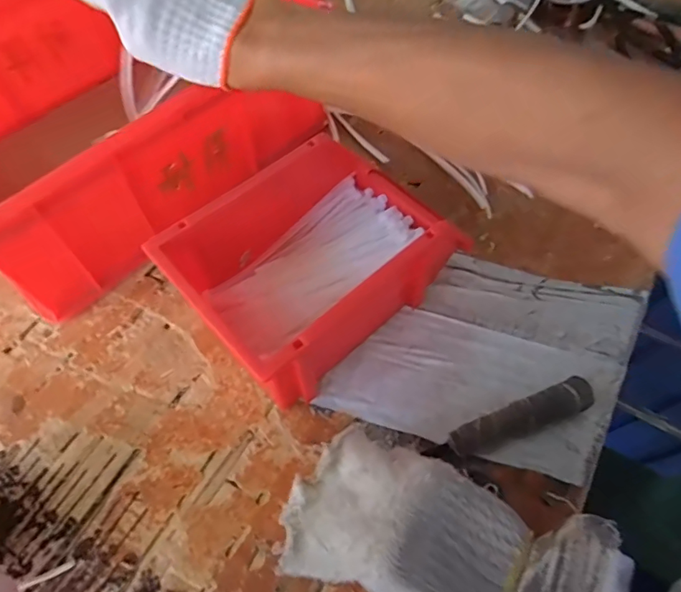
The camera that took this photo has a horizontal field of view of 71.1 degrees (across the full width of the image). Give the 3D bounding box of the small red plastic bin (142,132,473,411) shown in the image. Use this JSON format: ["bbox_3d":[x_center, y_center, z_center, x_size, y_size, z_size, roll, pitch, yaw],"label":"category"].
[{"bbox_3d":[-0.012,-0.030,0.429,0.236,0.119,0.147,-39,67,-20],"label":"small red plastic bin"}]

